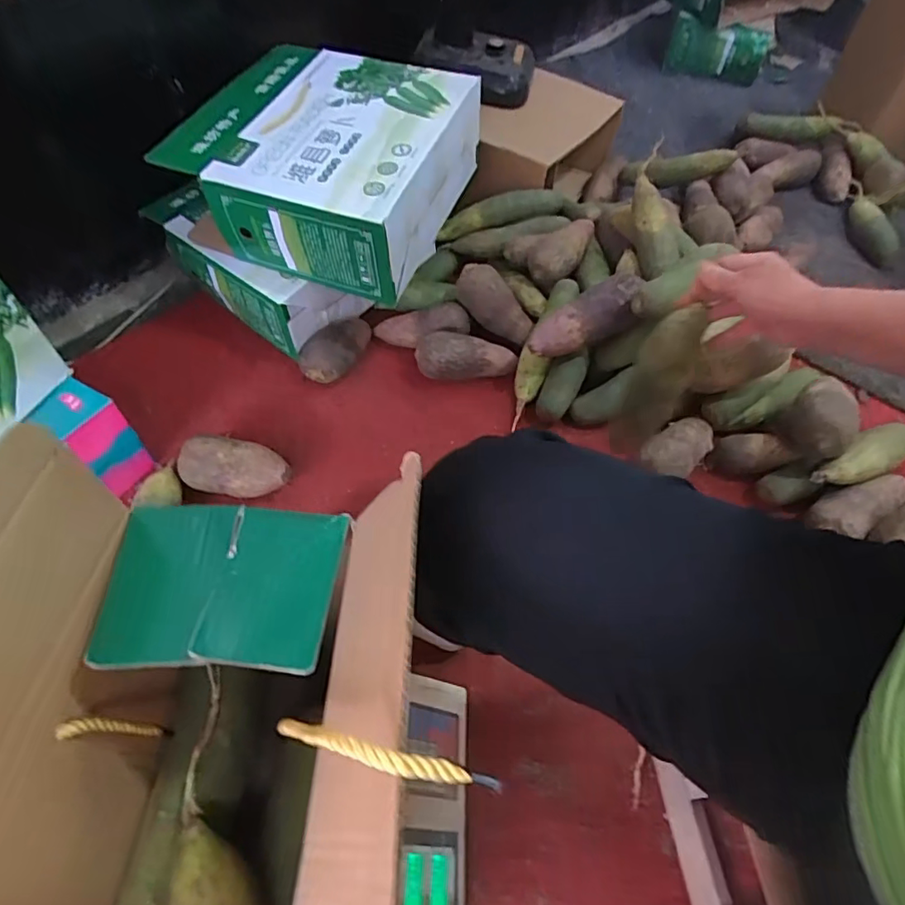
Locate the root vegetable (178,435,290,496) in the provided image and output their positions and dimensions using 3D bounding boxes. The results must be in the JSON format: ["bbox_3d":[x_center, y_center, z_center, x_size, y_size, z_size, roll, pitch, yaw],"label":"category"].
[{"bbox_3d":[-0.286,0.023,0.729,0.136,0.074,0.068,4,55,0],"label":"root vegetable"}]

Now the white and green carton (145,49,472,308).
[{"bbox_3d":[-0.180,-0.433,0.822,0.344,0.160,0.355,19,56,11],"label":"white and green carton"}]

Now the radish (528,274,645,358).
[{"bbox_3d":[0.197,-0.200,0.802,0.183,0.057,0.071,-30,58,8],"label":"radish"}]

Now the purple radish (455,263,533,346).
[{"bbox_3d":[0.069,-0.239,0.890,0.150,0.055,0.063,43,58,-15],"label":"purple radish"}]

